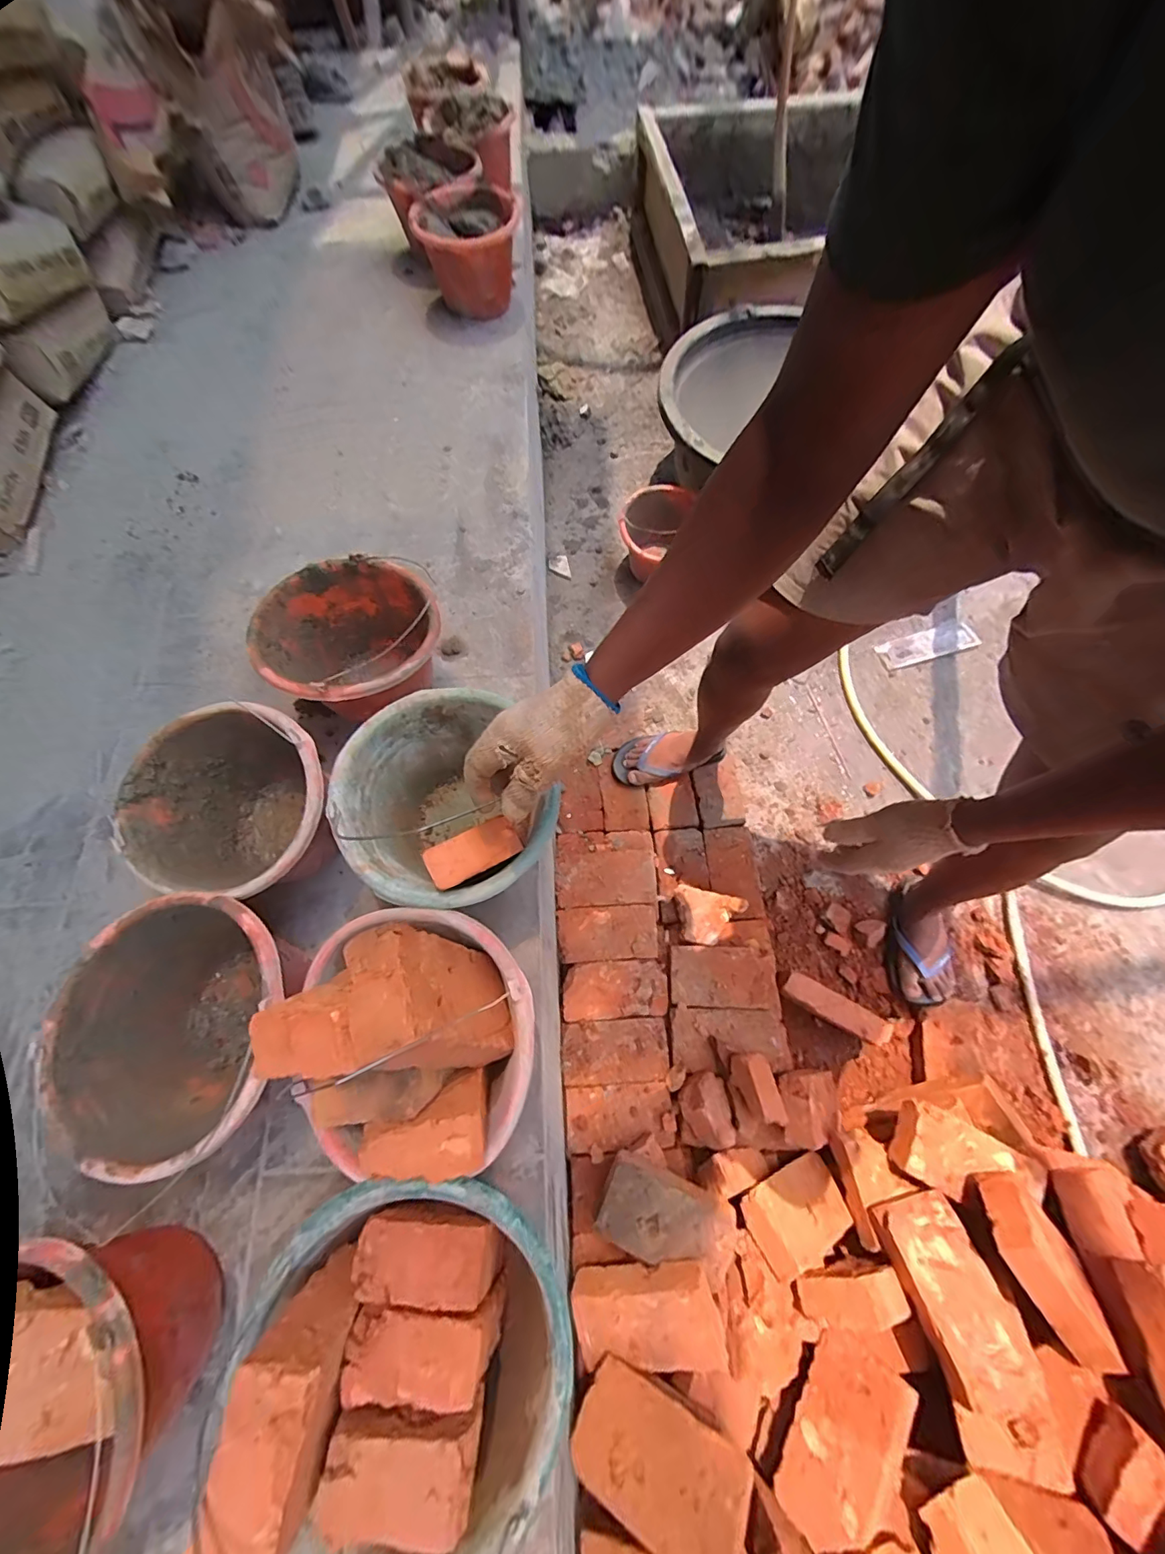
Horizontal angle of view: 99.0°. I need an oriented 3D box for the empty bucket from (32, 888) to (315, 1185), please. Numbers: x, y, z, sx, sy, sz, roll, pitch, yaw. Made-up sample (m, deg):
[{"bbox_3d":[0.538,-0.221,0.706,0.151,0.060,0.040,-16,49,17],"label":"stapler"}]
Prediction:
[{"bbox_3d":[-0.421,0.276,0.579,0.218,0.172,0.255,3,69,3],"label":"empty bucket"}]

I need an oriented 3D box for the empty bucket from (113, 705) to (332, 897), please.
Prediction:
[{"bbox_3d":[-0.436,0.040,0.669,0.238,0.168,0.233,-1,69,2],"label":"empty bucket"}]

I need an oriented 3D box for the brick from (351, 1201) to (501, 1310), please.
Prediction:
[{"bbox_3d":[-0.127,0.391,0.408,0.110,0.040,0.056,4,70,3],"label":"brick"}]

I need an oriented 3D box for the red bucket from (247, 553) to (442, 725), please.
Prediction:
[{"bbox_3d":[-0.337,-0.186,0.765,0.263,0.169,0.248,-1,69,2],"label":"red bucket"}]

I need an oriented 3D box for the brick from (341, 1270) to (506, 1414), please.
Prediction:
[{"bbox_3d":[-0.128,0.450,0.394,0.103,0.049,0.054,12,55,2],"label":"brick"}]

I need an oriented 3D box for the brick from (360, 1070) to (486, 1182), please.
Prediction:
[{"bbox_3d":[-0.136,0.330,0.460,0.099,0.085,0.067,-20,70,-5],"label":"brick"}]

